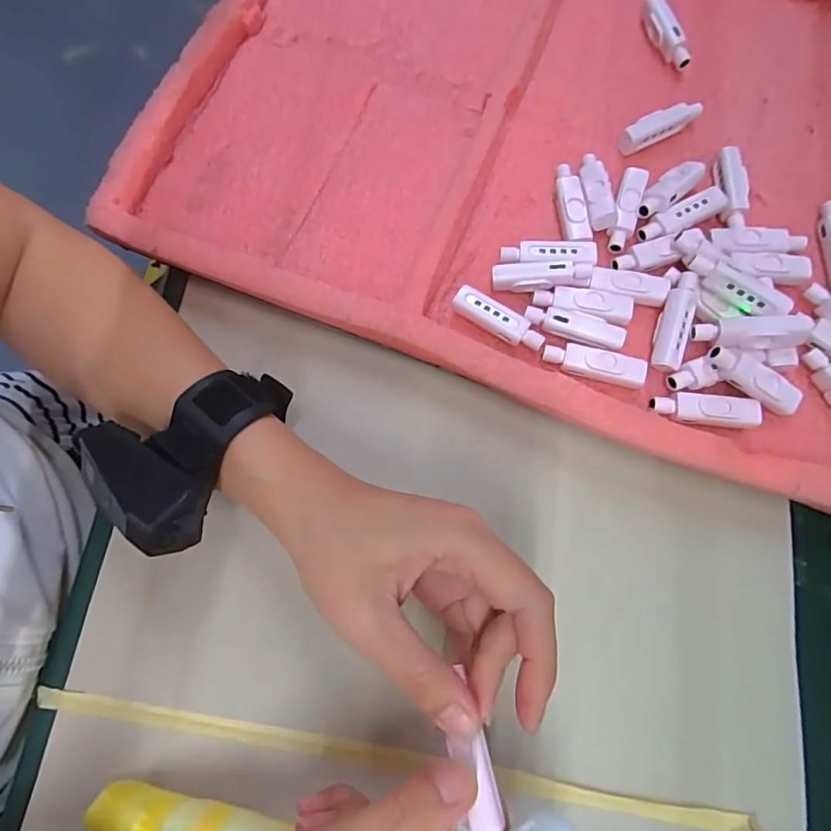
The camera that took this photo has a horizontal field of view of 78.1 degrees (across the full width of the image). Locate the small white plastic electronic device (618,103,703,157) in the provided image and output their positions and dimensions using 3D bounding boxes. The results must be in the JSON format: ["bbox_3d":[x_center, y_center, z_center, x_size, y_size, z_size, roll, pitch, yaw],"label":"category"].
[{"bbox_3d":[0.159,-0.189,0.333,0.058,0.015,0.013,-26,77,-6],"label":"small white plastic electronic device"}]

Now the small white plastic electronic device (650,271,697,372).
[{"bbox_3d":[0.147,-0.053,0.288,0.017,0.008,0.057,17,76,5],"label":"small white plastic electronic device"}]

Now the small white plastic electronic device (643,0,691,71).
[{"bbox_3d":[0.170,-0.264,0.351,0.015,0.013,0.056,-16,76,-3],"label":"small white plastic electronic device"}]

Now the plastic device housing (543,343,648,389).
[{"bbox_3d":[0.101,-0.029,0.287,0.056,0.009,0.017,16,76,5],"label":"plastic device housing"}]

